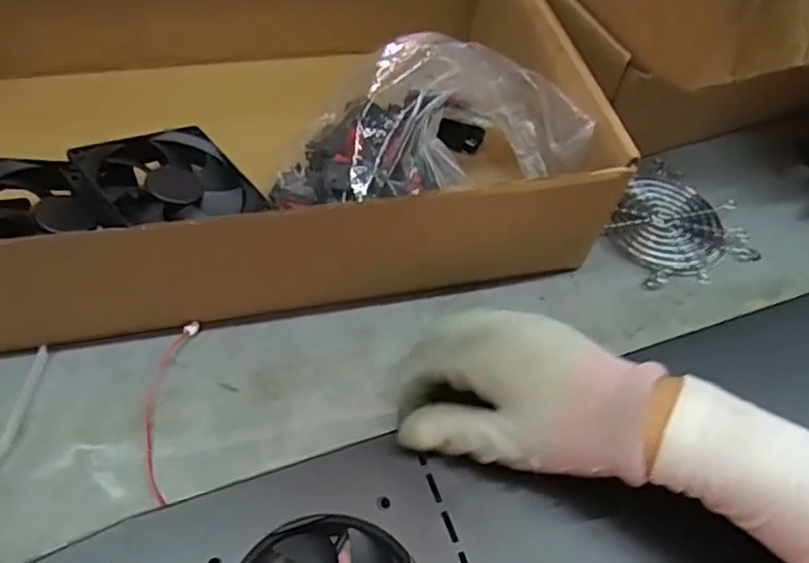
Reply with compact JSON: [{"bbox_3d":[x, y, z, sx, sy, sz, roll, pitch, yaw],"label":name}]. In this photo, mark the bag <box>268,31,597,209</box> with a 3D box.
[{"bbox_3d":[0.011,-0.096,0.422,0.195,0.089,0.101,-10,56,-13],"label":"bag"}]

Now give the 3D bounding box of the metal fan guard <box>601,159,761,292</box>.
[{"bbox_3d":[0.195,-0.041,0.464,0.089,0.012,0.096,-25,67,-15],"label":"metal fan guard"}]

